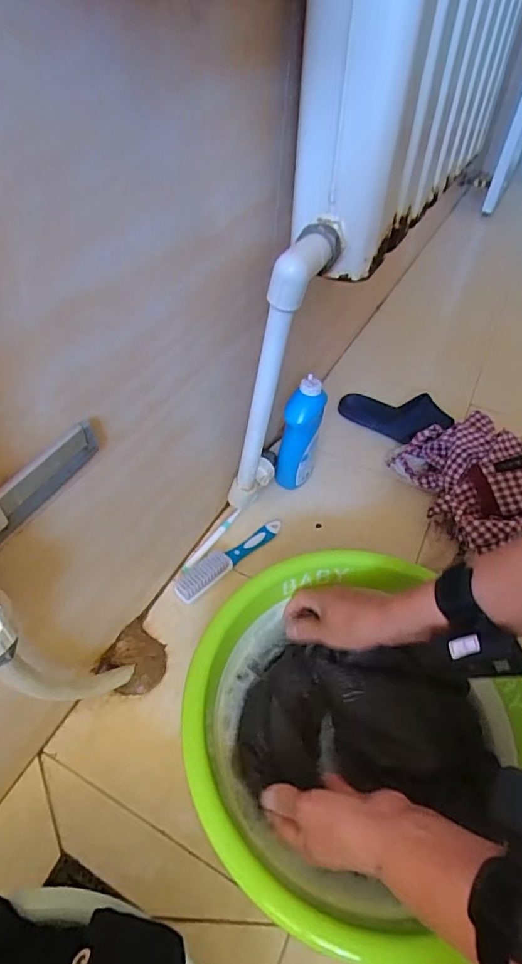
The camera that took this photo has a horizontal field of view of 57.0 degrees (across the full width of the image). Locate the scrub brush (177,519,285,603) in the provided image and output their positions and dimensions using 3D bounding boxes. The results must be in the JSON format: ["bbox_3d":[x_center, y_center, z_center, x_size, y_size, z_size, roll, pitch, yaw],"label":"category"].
[{"bbox_3d":[-0.043,0.103,0.695,0.192,0.029,0.043,-33,57,-31],"label":"scrub brush"}]

